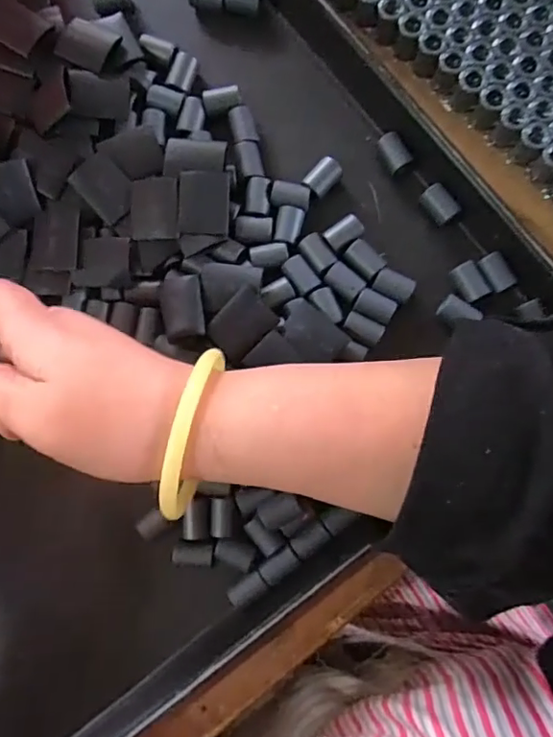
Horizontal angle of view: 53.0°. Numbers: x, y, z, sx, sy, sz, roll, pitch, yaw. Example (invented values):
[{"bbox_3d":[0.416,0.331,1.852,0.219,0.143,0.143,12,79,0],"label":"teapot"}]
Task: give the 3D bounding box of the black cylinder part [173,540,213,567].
[{"bbox_3d":[-0.041,0.093,0.283,0.020,0.013,0.012,7,84,3],"label":"black cylinder part"}]

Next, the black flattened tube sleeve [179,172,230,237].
[{"bbox_3d":[-0.037,-0.085,0.287,0.026,0.010,0.031,4,84,3],"label":"black flattened tube sleeve"}]

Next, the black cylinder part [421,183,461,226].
[{"bbox_3d":[0.086,-0.087,0.293,0.012,0.011,0.021,-30,83,-1],"label":"black cylinder part"}]

